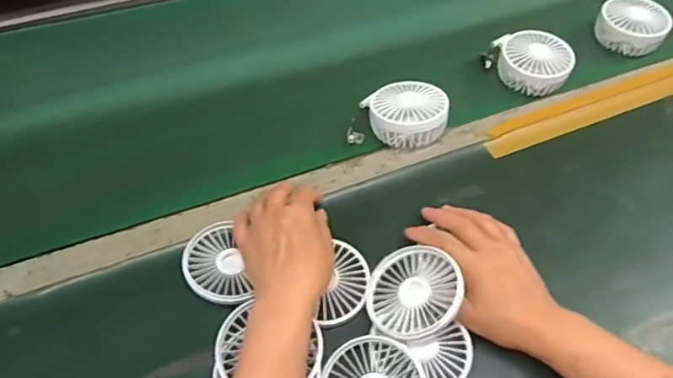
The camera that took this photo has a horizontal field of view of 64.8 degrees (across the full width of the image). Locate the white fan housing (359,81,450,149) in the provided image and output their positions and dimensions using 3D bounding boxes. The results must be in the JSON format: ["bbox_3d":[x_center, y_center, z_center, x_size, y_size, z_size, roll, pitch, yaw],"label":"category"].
[{"bbox_3d":[0.082,-0.085,0.609,0.088,0.034,0.079,-14,53,-10],"label":"white fan housing"}]

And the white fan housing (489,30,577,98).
[{"bbox_3d":[0.252,-0.162,0.673,0.086,0.037,0.084,0,51,1],"label":"white fan housing"}]

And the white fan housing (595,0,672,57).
[{"bbox_3d":[0.400,-0.222,0.718,0.091,0.038,0.084,23,55,18],"label":"white fan housing"}]

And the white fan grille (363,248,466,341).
[{"bbox_3d":[0.068,0.091,0.476,0.085,0.011,0.089,-23,42,17],"label":"white fan grille"}]

